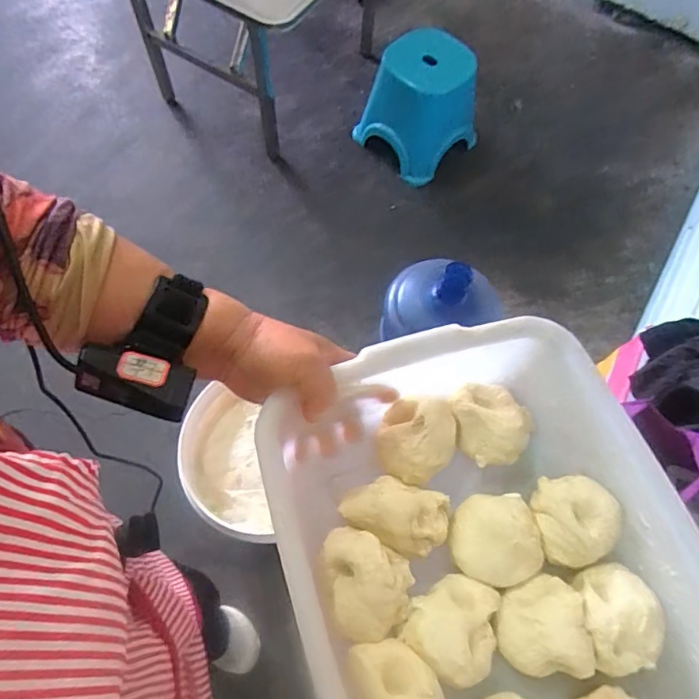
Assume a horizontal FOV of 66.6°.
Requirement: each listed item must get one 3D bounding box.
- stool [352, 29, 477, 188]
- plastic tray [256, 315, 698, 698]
[{"bbox_3d":[0.198,-0.722,1.551,0.237,0.282,0.277,-41,74,-17],"label":"stool"},{"bbox_3d":[0.107,0.162,0.379,0.269,0.113,0.348,-19,69,-10],"label":"plastic tray"}]

